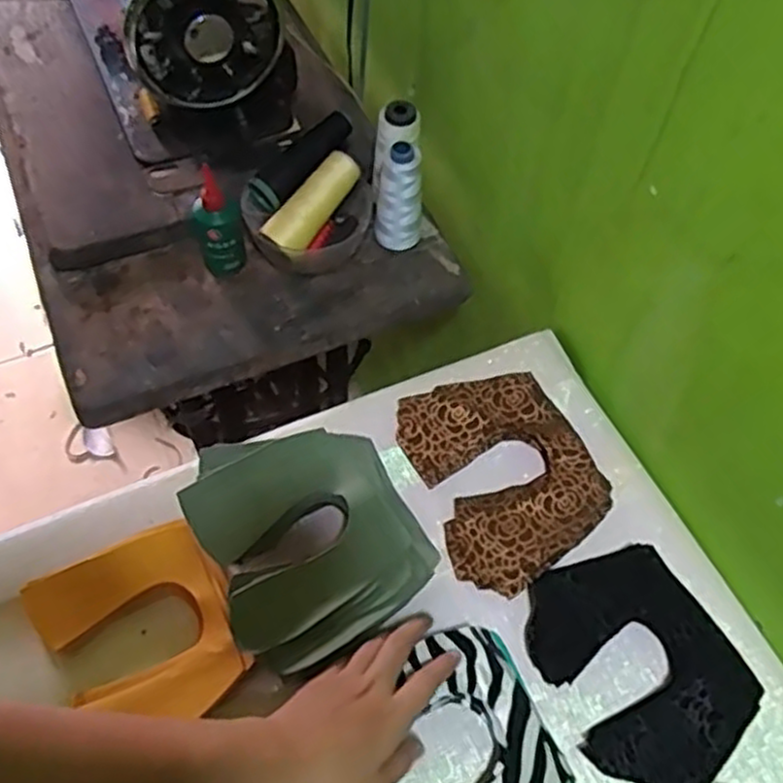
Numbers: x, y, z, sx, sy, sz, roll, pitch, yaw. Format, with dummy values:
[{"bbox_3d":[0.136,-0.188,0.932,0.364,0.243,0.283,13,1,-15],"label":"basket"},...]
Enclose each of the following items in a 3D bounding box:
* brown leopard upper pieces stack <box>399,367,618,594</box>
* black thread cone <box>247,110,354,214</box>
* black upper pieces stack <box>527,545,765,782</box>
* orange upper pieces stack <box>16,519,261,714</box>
[{"bbox_3d":[0.090,0.064,0.617,0.138,0.029,0.170,-25,63,-17],"label":"brown leopard upper pieces stack"},{"bbox_3d":[-0.085,-0.222,0.721,0.039,0.033,0.121,41,82,20],"label":"black thread cone"},{"bbox_3d":[0.176,0.195,0.540,0.124,0.032,0.162,-22,62,-16],"label":"black upper pieces stack"},{"bbox_3d":[-0.179,0.171,0.543,0.124,0.018,0.142,-29,64,-19],"label":"orange upper pieces stack"}]

